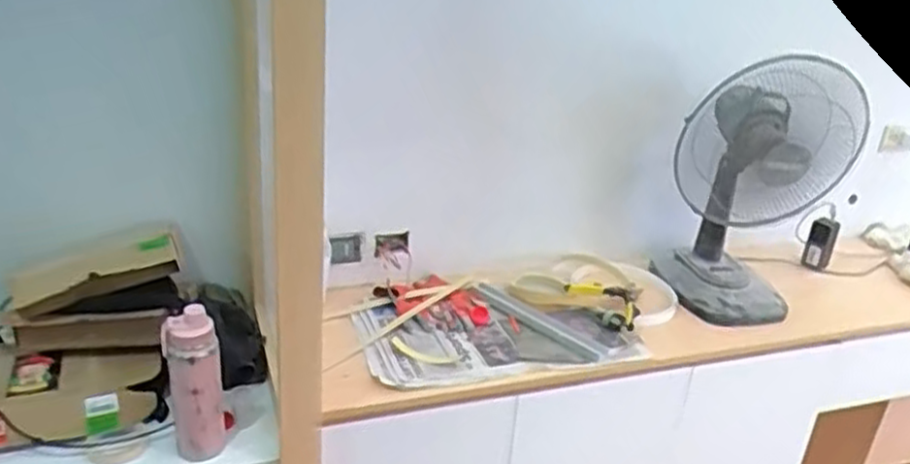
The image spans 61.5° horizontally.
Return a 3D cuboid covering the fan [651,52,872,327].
[{"bbox_3d":[0.705,-0.107,1.826,0.407,0.560,0.313,17,27,24],"label":"fan"}]

